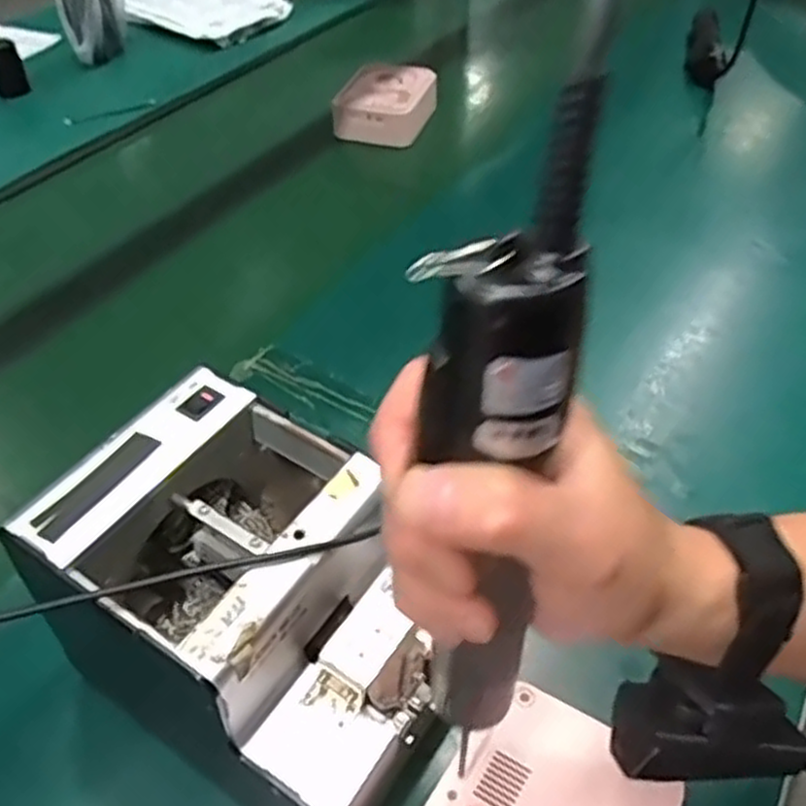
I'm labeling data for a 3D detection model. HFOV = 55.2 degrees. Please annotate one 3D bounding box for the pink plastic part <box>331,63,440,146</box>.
[{"bbox_3d":[-0.020,-0.359,0.926,0.102,0.049,0.114,15,47,14],"label":"pink plastic part"}]

